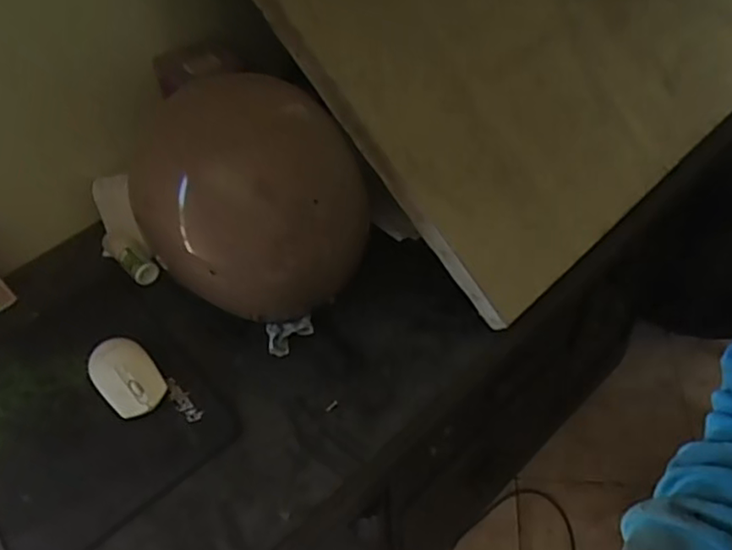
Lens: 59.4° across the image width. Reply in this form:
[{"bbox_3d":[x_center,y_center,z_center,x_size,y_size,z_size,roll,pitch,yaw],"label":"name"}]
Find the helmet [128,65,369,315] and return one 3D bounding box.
[{"bbox_3d":[-0.125,-0.084,0.684,0.216,0.171,0.200,21,55,19],"label":"helmet"}]

